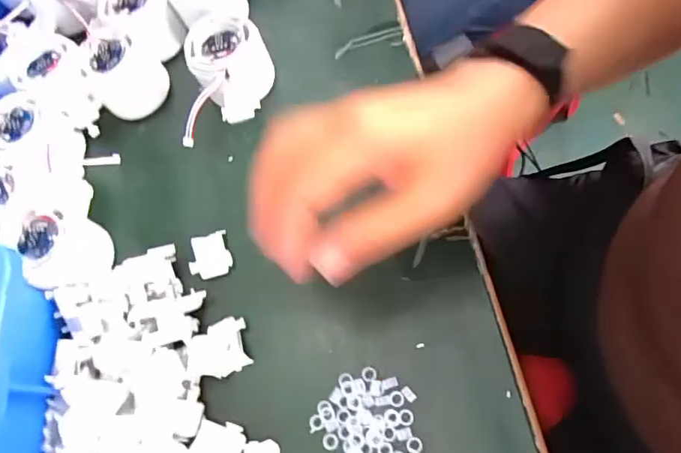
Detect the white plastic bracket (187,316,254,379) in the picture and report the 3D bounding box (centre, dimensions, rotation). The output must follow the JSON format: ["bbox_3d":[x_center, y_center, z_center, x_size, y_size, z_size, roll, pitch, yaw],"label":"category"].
[{"bbox_3d":[-0.081,0.080,0.318,0.039,0.006,0.035,-17,66,3],"label":"white plastic bracket"}]

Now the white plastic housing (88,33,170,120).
[{"bbox_3d":[-0.178,-0.126,0.404,0.052,0.050,0.049,-12,64,5],"label":"white plastic housing"}]

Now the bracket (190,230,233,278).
[{"bbox_3d":[-0.094,0.020,0.345,0.029,0.006,0.033,-17,66,3],"label":"bracket"}]

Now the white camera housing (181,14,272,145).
[{"bbox_3d":[-0.085,-0.115,0.376,0.064,0.050,0.083,-2,66,4],"label":"white camera housing"}]

